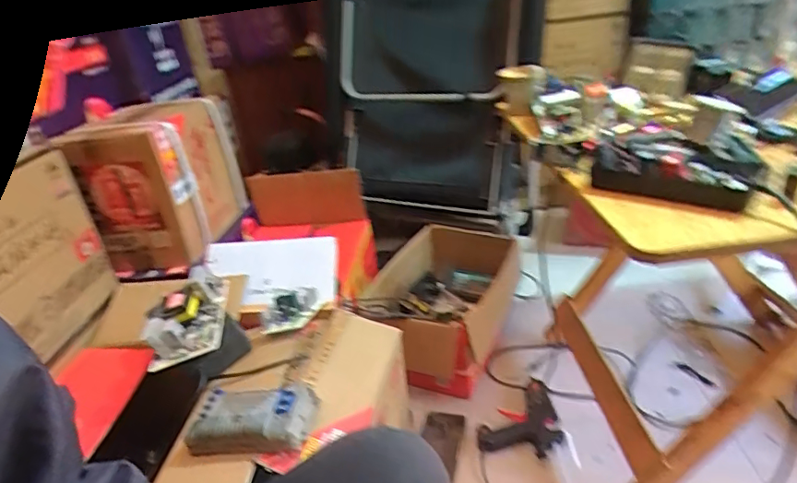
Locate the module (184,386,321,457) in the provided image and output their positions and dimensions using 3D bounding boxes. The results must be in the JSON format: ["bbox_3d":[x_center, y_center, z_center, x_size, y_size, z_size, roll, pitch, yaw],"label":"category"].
[{"bbox_3d":[-0.192,0.231,0.698,0.162,0.049,0.096,-4,28,8],"label":"module"}]

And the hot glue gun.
[{"bbox_3d":[0.258,0.365,1.050,0.208,0.027,0.134,-26,33,-32],"label":"hot glue gun"}]

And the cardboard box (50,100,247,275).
[{"bbox_3d":[-0.505,-0.137,1.155,0.195,0.287,0.319,-2,28,11],"label":"cardboard box"}]

